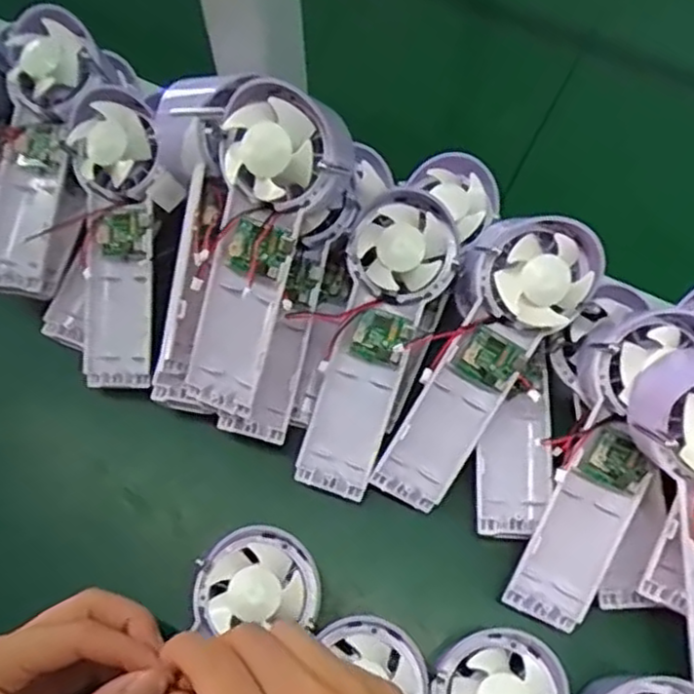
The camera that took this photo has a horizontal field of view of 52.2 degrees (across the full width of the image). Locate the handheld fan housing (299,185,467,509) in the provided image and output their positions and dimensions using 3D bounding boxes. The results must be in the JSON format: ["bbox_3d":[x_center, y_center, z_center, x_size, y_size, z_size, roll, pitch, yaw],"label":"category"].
[{"bbox_3d":[0.016,-0.002,0.409,0.056,0.031,0.173,19,96,9],"label":"handheld fan housing"}]

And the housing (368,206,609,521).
[{"bbox_3d":[0.073,0.006,0.401,0.070,0.054,0.177,32,102,14],"label":"housing"}]

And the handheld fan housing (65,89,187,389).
[{"bbox_3d":[-0.131,-0.058,0.407,0.060,0.032,0.160,5,101,3],"label":"handheld fan housing"}]

